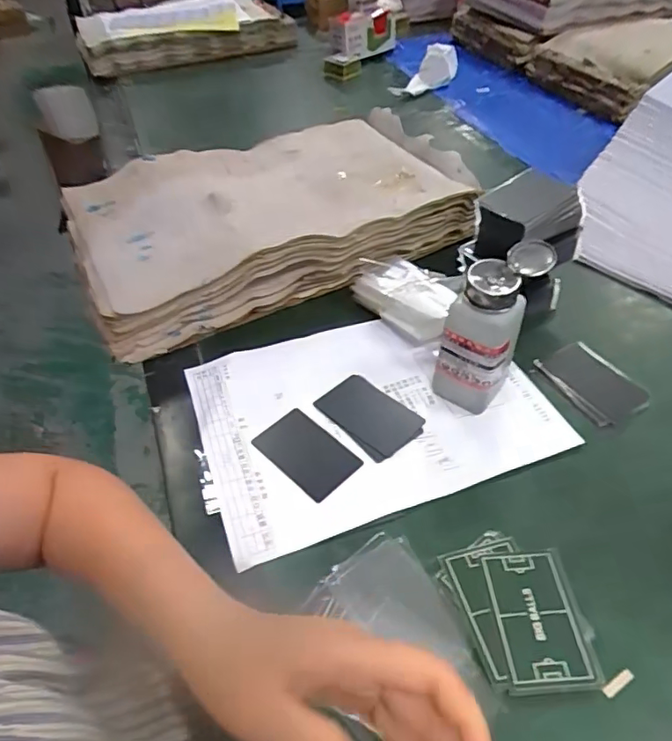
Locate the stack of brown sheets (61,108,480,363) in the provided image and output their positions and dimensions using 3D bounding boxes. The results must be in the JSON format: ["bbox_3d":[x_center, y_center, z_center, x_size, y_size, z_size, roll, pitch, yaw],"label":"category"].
[{"bbox_3d":[-0.071,-0.186,0.651,0.447,0.095,0.265,-20,48,-18],"label":"stack of brown sheets"}]

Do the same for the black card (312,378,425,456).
[{"bbox_3d":[0.029,0.037,0.484,0.055,0.004,0.088,-36,52,-29],"label":"black card"}]

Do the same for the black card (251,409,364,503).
[{"bbox_3d":[-0.025,0.069,0.456,0.054,0.004,0.085,-35,54,-29],"label":"black card"}]

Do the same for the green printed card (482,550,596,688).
[{"bbox_3d":[0.131,0.161,0.357,0.053,0.004,0.082,-3,46,-1],"label":"green printed card"}]

